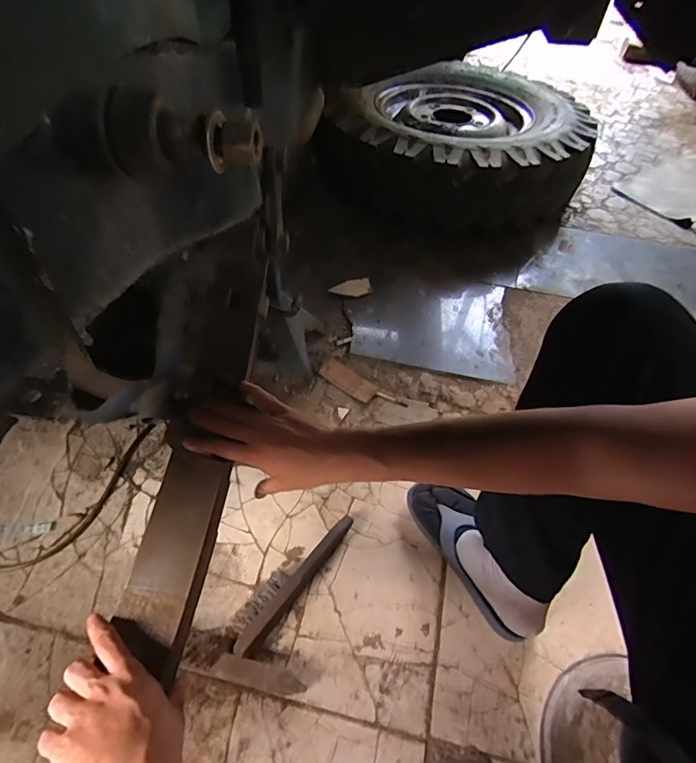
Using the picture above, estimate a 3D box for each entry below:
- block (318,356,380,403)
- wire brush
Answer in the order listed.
[{"bbox_3d":[0.000,-0.006,0.900,0.132,0.009,0.050,36,59,23],"label":"block"},{"bbox_3d":[-0.079,0.281,0.652,0.042,0.031,0.229,33,58,22],"label":"wire brush"}]

